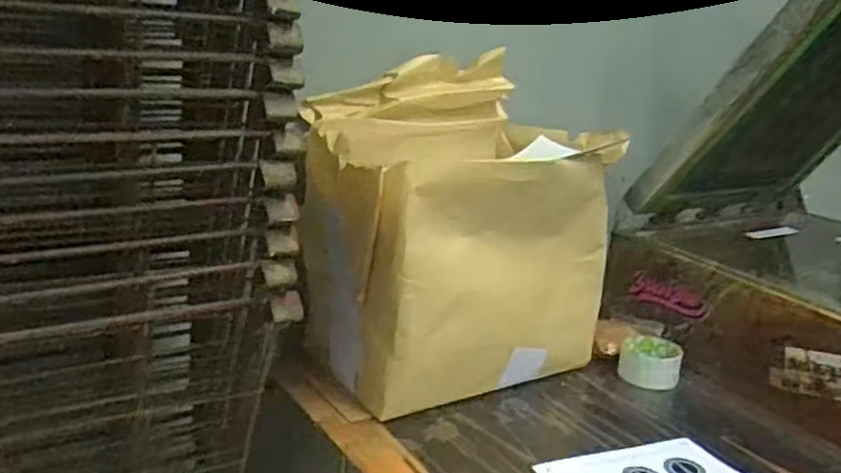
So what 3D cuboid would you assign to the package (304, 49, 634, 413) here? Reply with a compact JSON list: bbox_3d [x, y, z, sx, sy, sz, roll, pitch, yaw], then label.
[{"bbox_3d":[0.059,-0.005,0.970,0.420,0.391,0.262,-8,19,-35],"label":"package"}]

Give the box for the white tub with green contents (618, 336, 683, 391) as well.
[{"bbox_3d":[0.322,0.175,1.006,0.084,0.045,0.094,8,17,19],"label":"white tub with green contents"}]

